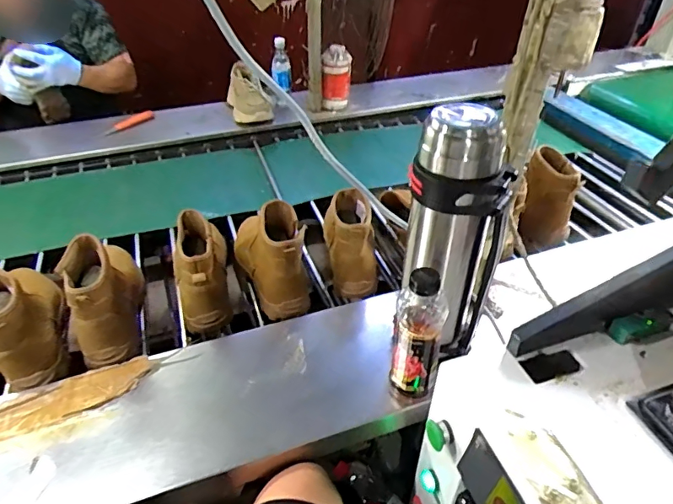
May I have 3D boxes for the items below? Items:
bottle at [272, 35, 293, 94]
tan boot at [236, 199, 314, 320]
[{"bbox_3d":[-0.176,-0.582,1.502,0.059,0.147,0.073,1,40,3],"label":"bottle"},{"bbox_3d":[-0.127,-0.018,0.892,0.092,0.151,0.223,-19,44,-20],"label":"tan boot"}]

